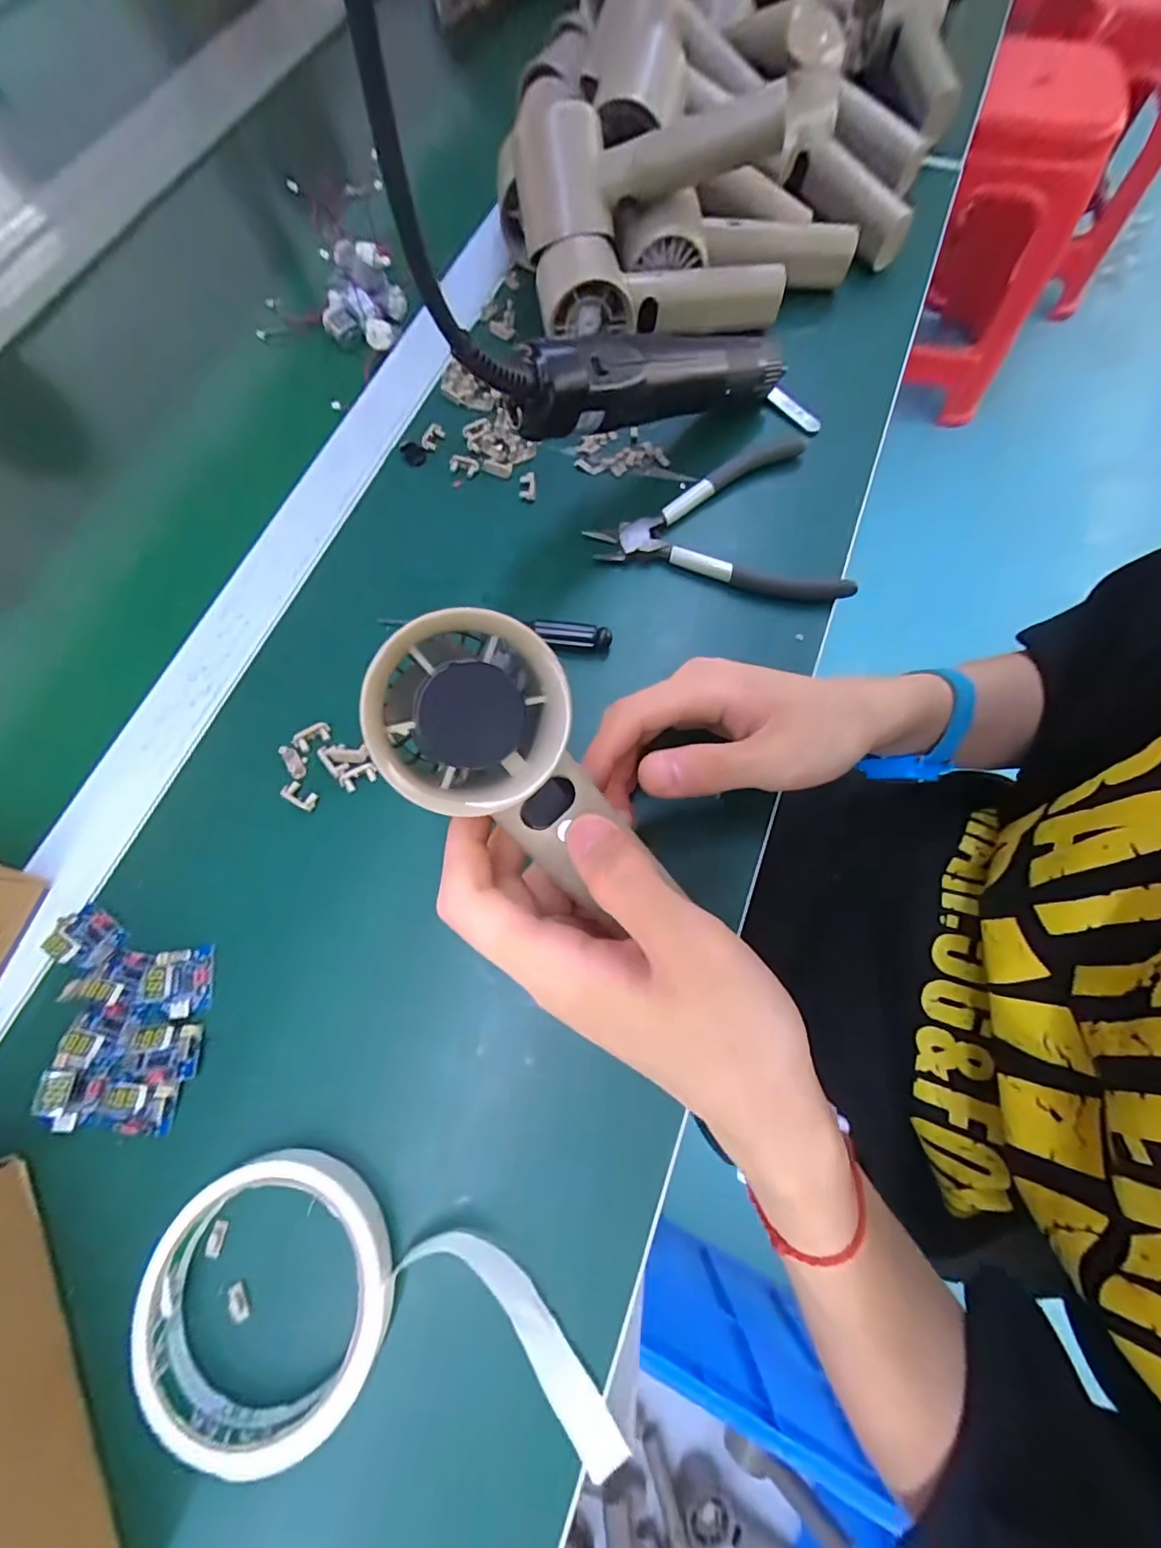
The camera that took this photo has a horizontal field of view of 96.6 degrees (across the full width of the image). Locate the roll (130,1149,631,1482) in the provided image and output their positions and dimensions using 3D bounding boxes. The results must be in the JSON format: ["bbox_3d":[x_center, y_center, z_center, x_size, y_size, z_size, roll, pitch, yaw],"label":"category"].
[{"bbox_3d":[-0.074,0.217,0.193,0.185,0.020,0.091,22,73,9],"label":"roll"}]

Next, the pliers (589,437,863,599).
[{"bbox_3d":[0.078,-0.143,0.310,0.138,0.013,0.113,-10,71,-2],"label":"pliers"}]

